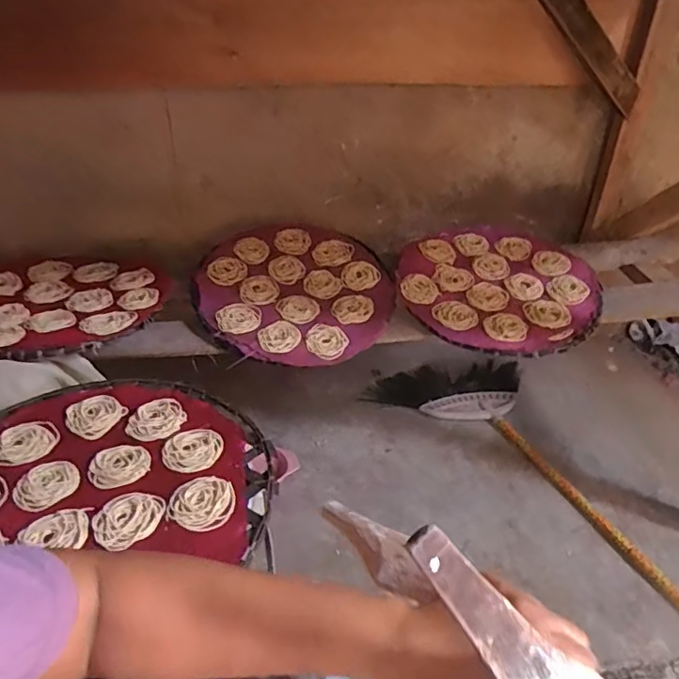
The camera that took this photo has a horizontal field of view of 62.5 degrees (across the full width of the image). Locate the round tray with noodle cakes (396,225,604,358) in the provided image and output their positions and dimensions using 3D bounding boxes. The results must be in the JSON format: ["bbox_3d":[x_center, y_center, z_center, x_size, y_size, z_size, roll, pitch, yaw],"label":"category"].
[{"bbox_3d":[0.298,-0.104,1.032,0.358,0.067,0.337,0,35,0],"label":"round tray with noodle cakes"}]

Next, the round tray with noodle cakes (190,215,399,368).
[{"bbox_3d":[-0.074,-0.094,1.006,0.344,0.019,0.353,3,50,-3],"label":"round tray with noodle cakes"}]

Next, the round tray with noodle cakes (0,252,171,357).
[{"bbox_3d":[-0.449,-0.068,0.893,0.306,0.037,0.320,0,35,0],"label":"round tray with noodle cakes"}]

